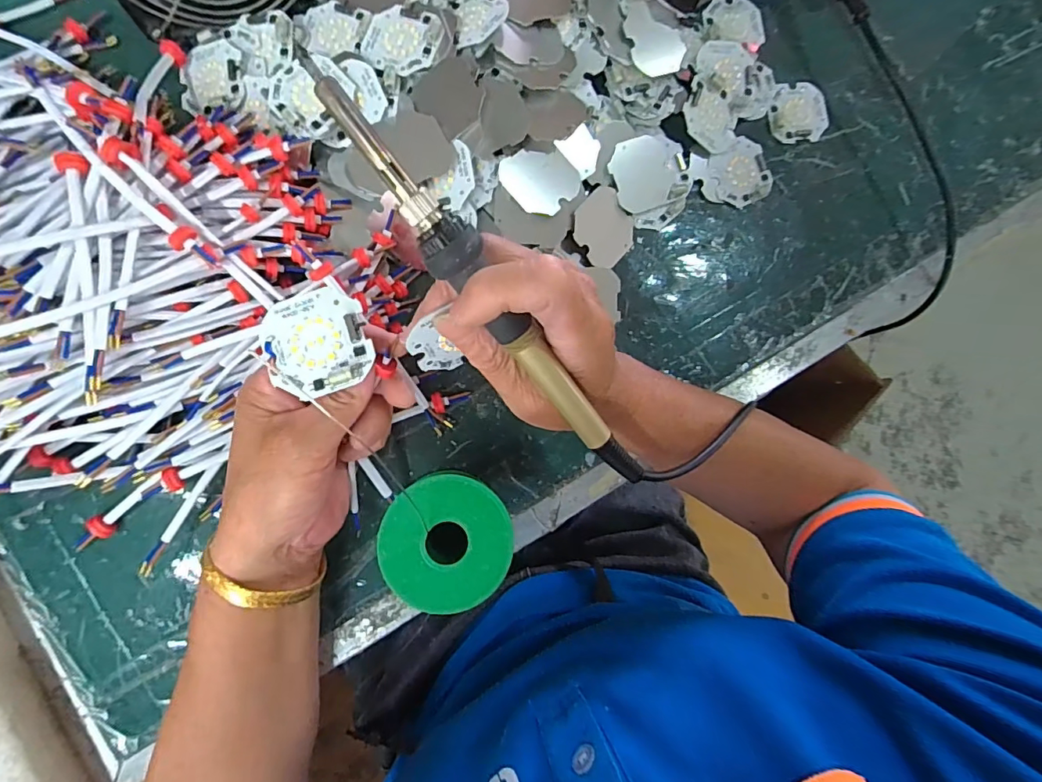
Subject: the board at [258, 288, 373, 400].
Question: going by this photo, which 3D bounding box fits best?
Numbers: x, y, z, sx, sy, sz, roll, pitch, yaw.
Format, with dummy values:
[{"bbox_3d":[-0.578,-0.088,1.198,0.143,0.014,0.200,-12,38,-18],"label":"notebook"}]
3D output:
[{"bbox_3d":[-0.091,-0.022,0.221,0.045,0.007,0.047,-20,81,-2],"label":"board"}]

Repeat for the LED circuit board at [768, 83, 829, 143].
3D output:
[{"bbox_3d":[0.212,-0.214,0.381,0.048,0.004,0.045,-2,86,-8],"label":"LED circuit board"}]

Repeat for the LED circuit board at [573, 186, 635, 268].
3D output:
[{"bbox_3d":[0.058,-0.111,0.344,0.046,0.004,0.046,45,76,-26],"label":"LED circuit board"}]

